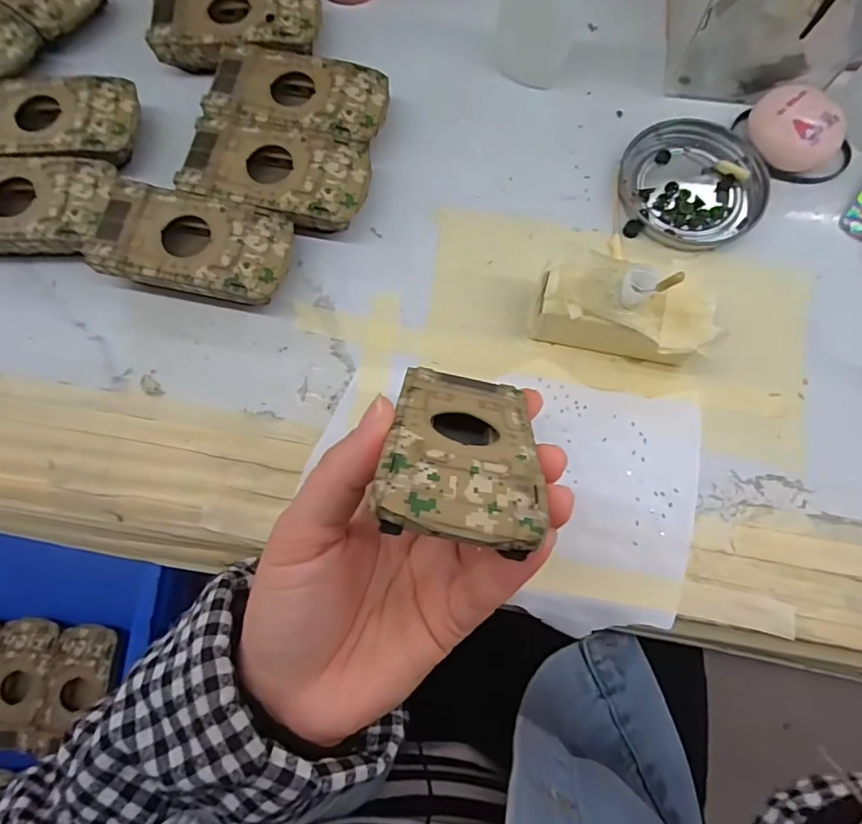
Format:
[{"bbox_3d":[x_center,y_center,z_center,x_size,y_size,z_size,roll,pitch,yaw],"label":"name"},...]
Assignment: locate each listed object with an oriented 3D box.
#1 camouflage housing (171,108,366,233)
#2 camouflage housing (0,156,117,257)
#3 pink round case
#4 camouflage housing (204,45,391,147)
[{"bbox_3d":[-0.081,-0.126,0.286,0.095,0.026,0.051,12,76,4],"label":"camouflage housing"},{"bbox_3d":[-0.215,-0.108,0.282,0.091,0.026,0.053,2,75,1],"label":"camouflage housing"},{"bbox_3d":[0.200,-0.154,0.289,0.048,0.022,0.039,42,79,11],"label":"pink round case"},{"bbox_3d":[-0.072,-0.174,0.297,0.094,0.023,0.051,9,75,3],"label":"camouflage housing"}]

